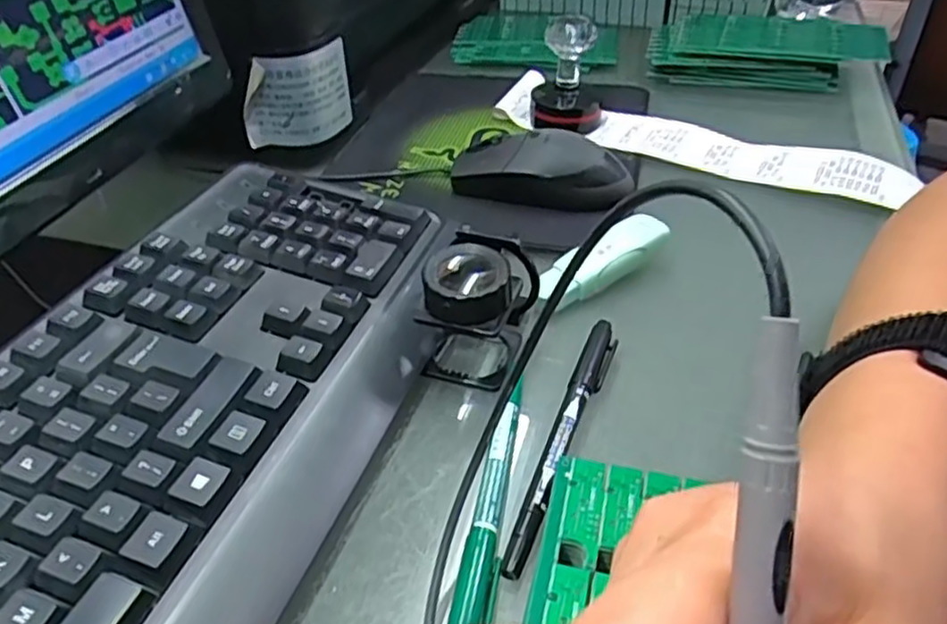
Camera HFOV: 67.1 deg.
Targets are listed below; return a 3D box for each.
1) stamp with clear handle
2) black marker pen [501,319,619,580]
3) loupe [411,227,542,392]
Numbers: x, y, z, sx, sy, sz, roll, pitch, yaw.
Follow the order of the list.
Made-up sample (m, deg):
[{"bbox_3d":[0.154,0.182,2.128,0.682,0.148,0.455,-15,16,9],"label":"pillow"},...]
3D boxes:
[{"bbox_3d":[0.068,-0.175,0.517,0.050,0.076,0.052,1,39,4],"label":"stamp with clear handle"},{"bbox_3d":[0.039,0.049,0.299,0.013,0.012,0.141,14,42,18],"label":"black marker pen"},{"bbox_3d":[0.003,-0.003,0.332,0.037,0.058,0.054,15,42,19],"label":"loupe"}]

